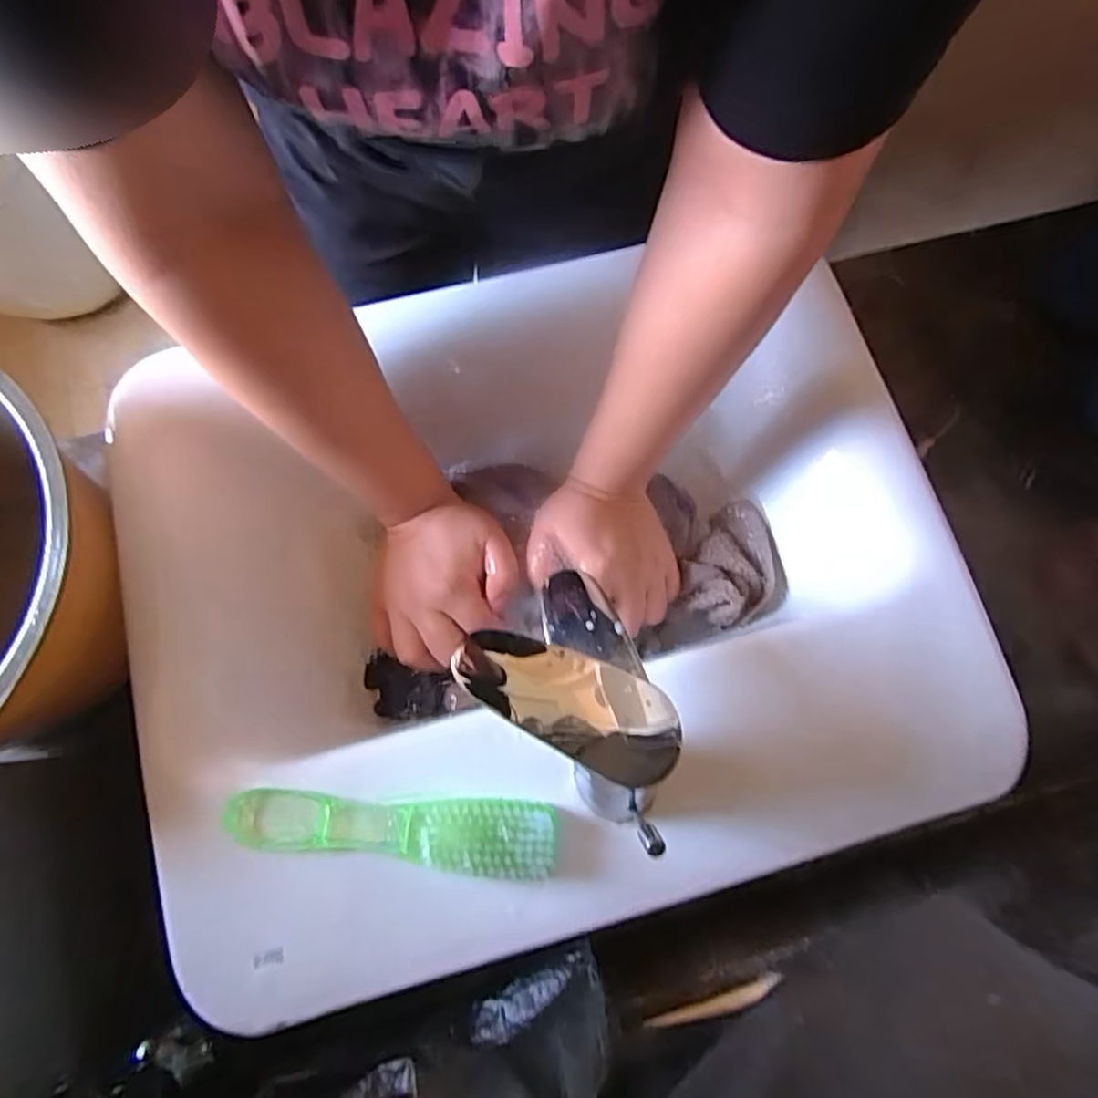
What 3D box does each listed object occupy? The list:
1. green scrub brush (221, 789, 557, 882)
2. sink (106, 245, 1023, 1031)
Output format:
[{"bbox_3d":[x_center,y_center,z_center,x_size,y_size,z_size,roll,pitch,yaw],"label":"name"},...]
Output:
[{"bbox_3d":[-0.092,0.160,0.368,0.189,0.033,0.039,6,76,0],"label":"green scrub brush"},{"bbox_3d":[-0.004,0.012,0.451,0.531,0.106,0.441,-16,77,-5],"label":"sink"}]

